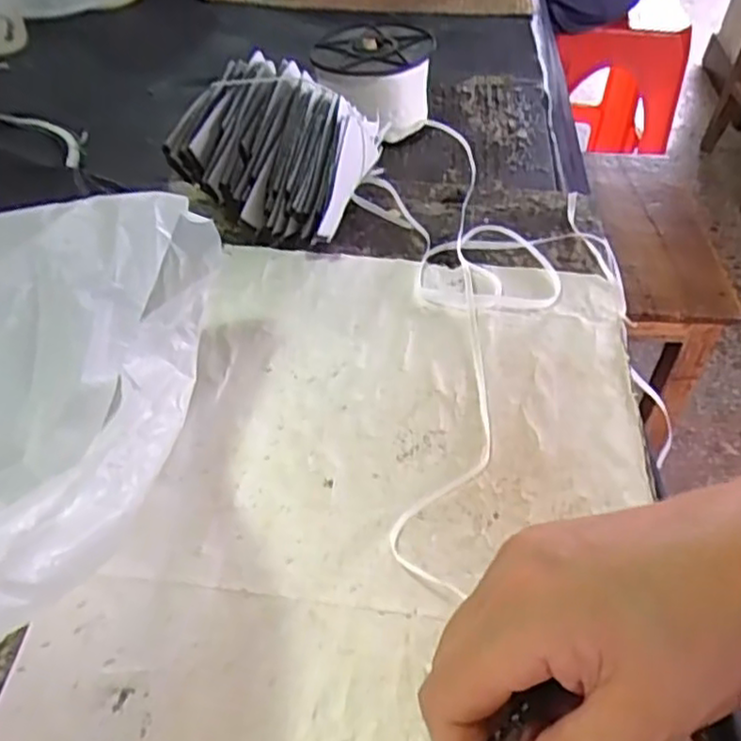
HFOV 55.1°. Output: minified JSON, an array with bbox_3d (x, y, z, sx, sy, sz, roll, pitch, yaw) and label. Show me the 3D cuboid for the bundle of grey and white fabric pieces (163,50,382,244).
[{"bbox_3d":[-0.056,-0.137,0.448,0.111,0.079,0.093,17,49,14],"label":"bundle of grey and white fabric pieces"}]

